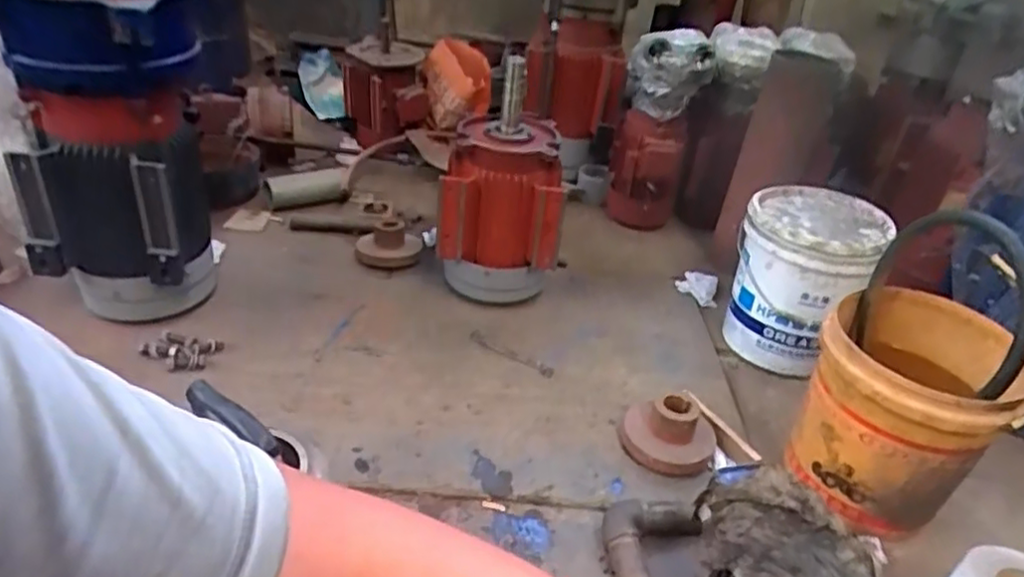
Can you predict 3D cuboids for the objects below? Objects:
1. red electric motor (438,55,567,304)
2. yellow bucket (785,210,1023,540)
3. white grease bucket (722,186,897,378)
[{"bbox_3d":[-0.025,-0.206,1.408,0.245,0.507,0.274,3,34,-7],"label":"red electric motor"},{"bbox_3d":[0.633,0.123,1.056,0.258,0.492,0.266,5,33,-4],"label":"yellow bucket"},{"bbox_3d":[0.601,-0.017,1.430,0.254,0.328,0.254,5,33,-4],"label":"white grease bucket"}]

